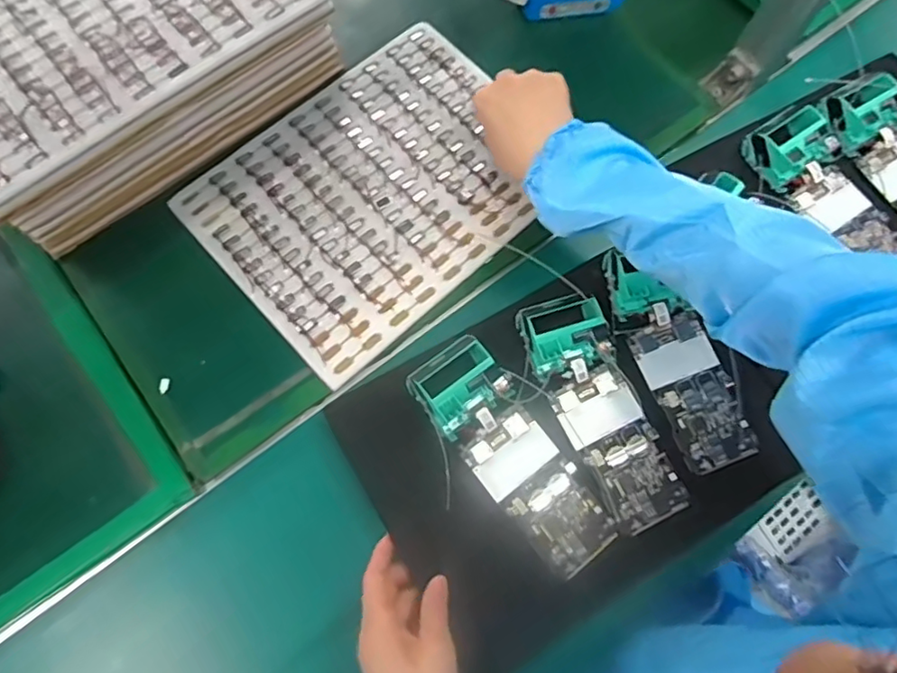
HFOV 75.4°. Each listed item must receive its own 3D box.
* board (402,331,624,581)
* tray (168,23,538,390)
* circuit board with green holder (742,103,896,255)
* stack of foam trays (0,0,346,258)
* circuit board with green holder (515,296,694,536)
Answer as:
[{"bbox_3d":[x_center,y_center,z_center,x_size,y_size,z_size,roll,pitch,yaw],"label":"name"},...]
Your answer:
[{"bbox_3d":[0.053,0.092,0.462,0.066,0.033,0.196,-38,77,-12],"label":"board"},{"bbox_3d":[-0.063,-0.138,0.536,0.304,0.009,0.238,-41,78,-13],"label":"tray"},{"bbox_3d":[0.370,-0.133,0.547,0.085,0.041,0.186,-29,76,-10],"label":"circuit board with green holder"},{"bbox_3d":[-0.299,-0.261,0.522,0.310,0.102,0.228,-41,78,-12],"label":"stack of foam trays"},{"bbox_3d":[0.127,0.058,0.478,0.067,0.033,0.197,-23,75,-8],"label":"circuit board with green holder"}]

